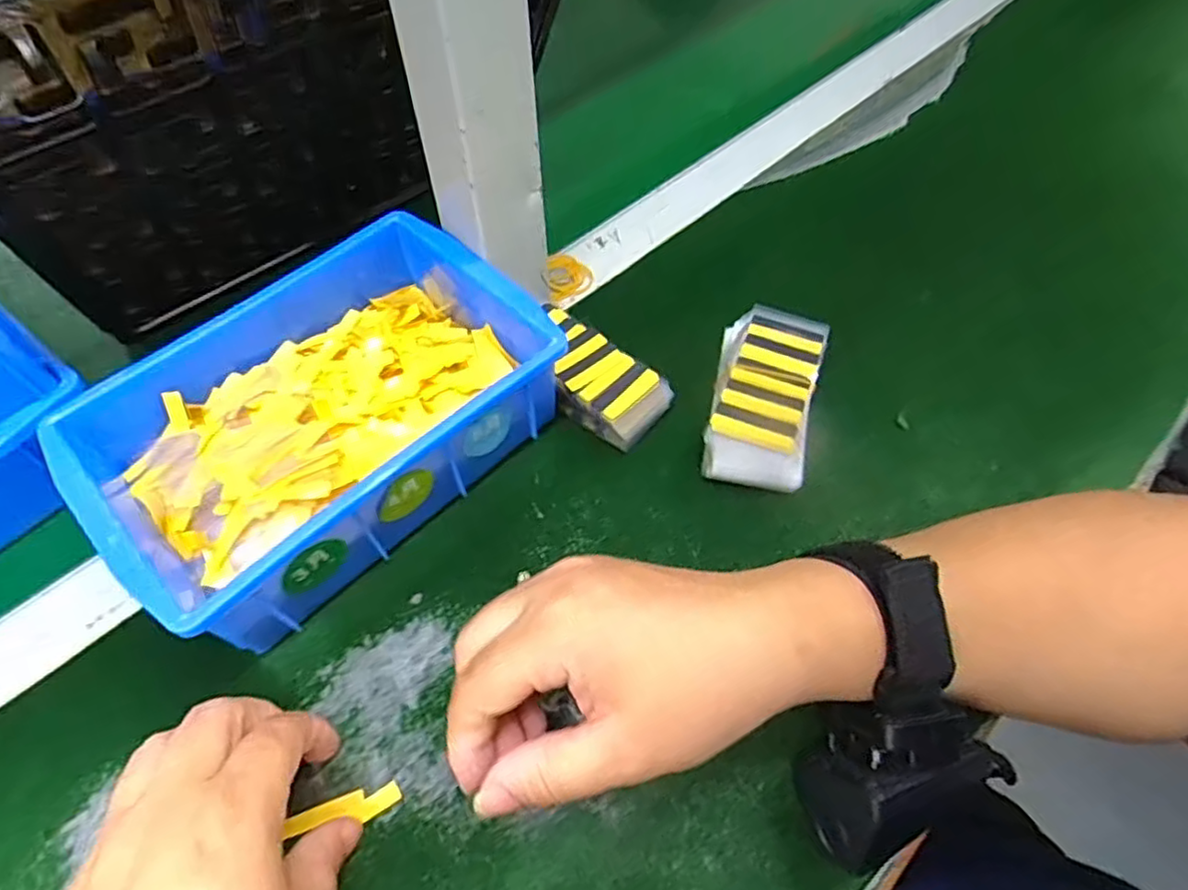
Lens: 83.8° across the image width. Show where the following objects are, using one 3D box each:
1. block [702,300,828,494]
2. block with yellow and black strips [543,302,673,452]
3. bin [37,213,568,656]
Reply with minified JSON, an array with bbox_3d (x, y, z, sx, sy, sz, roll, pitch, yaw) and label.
[{"bbox_3d":[0.088,-0.024,0.346,0.050,0.025,0.103,12,57,9],"label":"block"},{"bbox_3d":[-0.003,-0.037,0.355,0.085,0.023,0.042,36,64,22],"label":"block with yellow and black strips"},{"bbox_3d":[-0.126,-0.014,0.319,0.137,0.066,0.199,39,65,23],"label":"bin"}]

